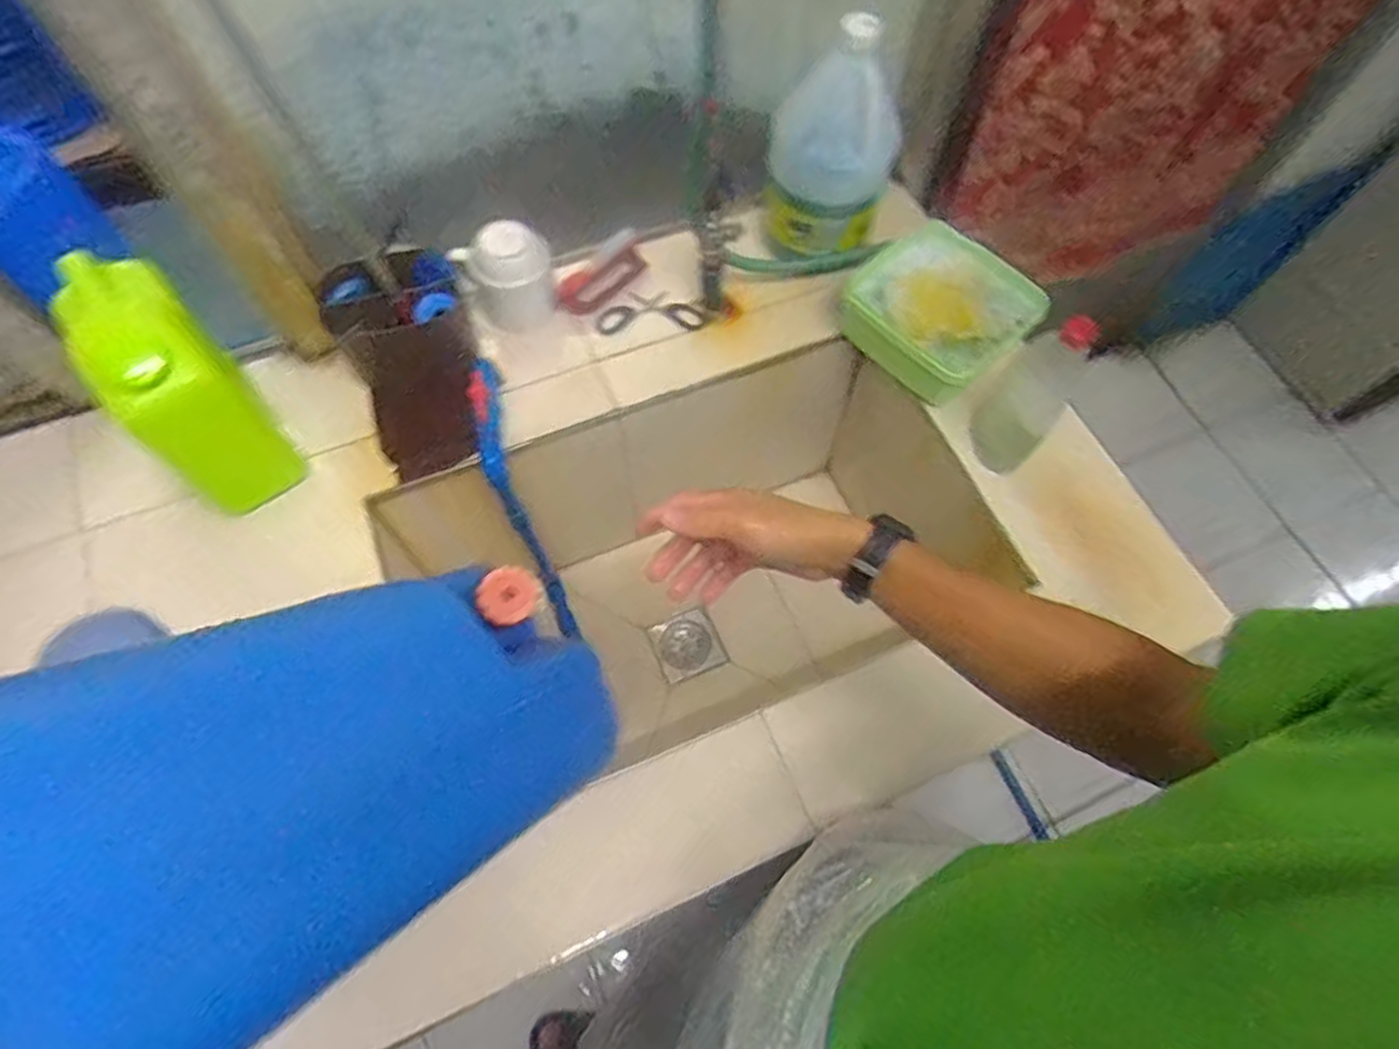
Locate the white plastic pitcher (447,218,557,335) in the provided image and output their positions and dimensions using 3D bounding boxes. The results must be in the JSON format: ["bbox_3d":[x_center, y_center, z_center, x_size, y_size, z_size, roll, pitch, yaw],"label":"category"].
[{"bbox_3d":[-0.233,-0.304,0.915,0.106,0.117,0.083,-17,65,-10],"label":"white plastic pitcher"}]

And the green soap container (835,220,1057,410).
[{"bbox_3d":[0.300,-0.269,0.934,0.192,0.072,0.209,-39,71,-18],"label":"green soap container"}]

